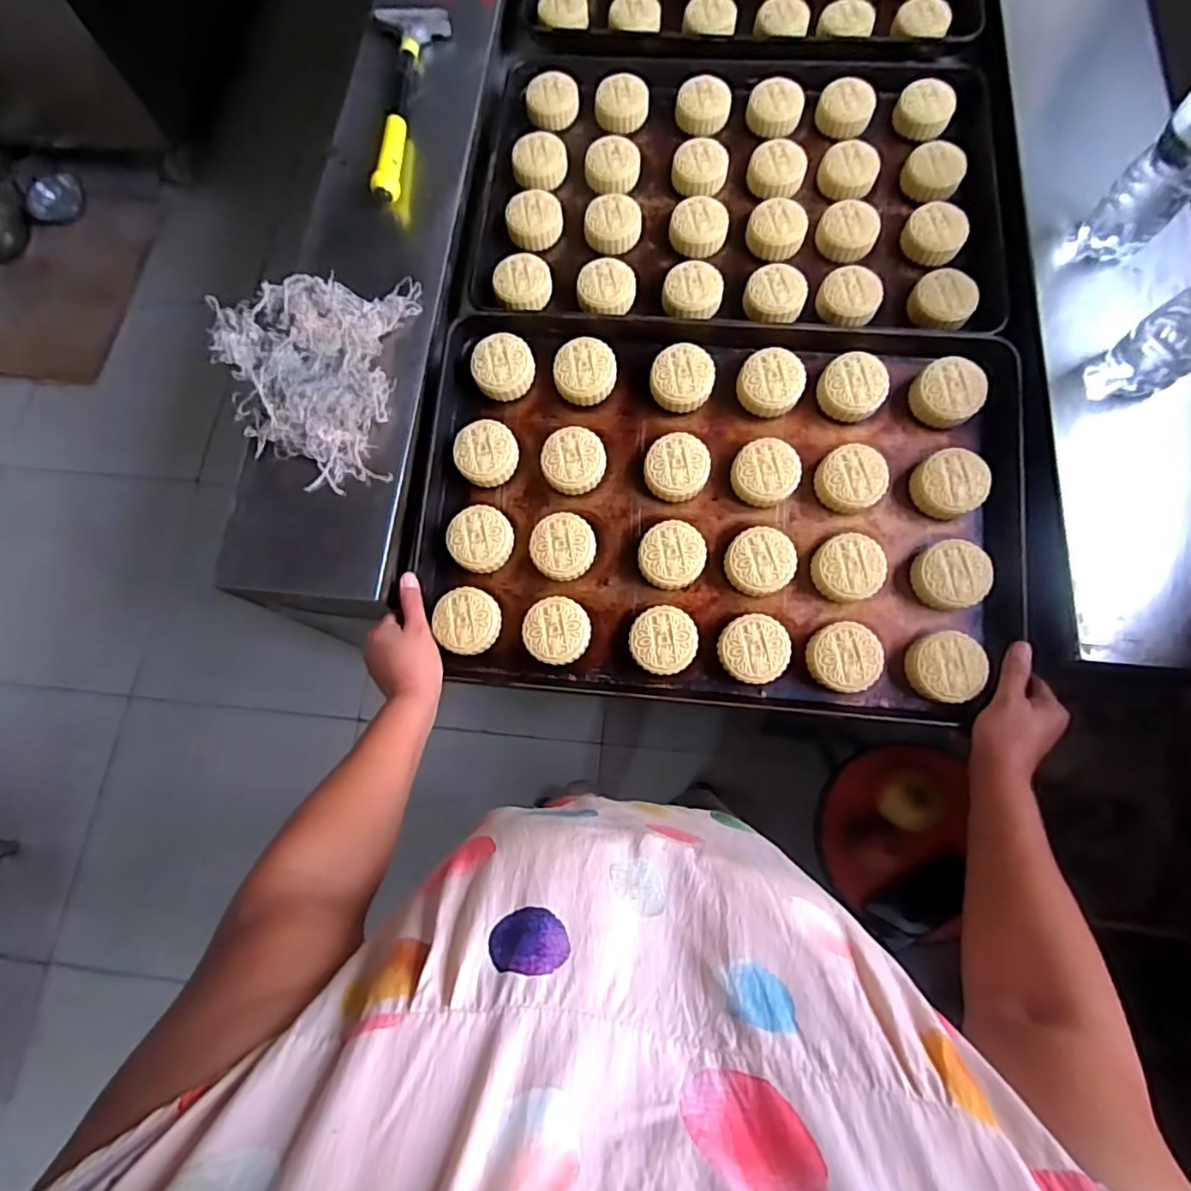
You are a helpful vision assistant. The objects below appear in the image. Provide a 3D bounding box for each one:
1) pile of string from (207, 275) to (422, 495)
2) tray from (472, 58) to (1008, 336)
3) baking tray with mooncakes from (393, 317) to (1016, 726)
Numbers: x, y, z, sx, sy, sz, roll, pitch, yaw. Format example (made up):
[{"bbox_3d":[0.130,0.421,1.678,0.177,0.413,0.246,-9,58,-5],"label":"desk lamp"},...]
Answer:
[{"bbox_3d":[-0.299,-0.240,0.611,0.178,0.071,0.233,3,72,3],"label":"pile of string"},{"bbox_3d":[0.167,-0.481,0.702,0.594,0.059,0.395,5,73,4],"label":"tray"},{"bbox_3d":[0.117,-0.089,0.599,0.586,0.037,0.390,5,83,5],"label":"baking tray with mooncakes"}]

